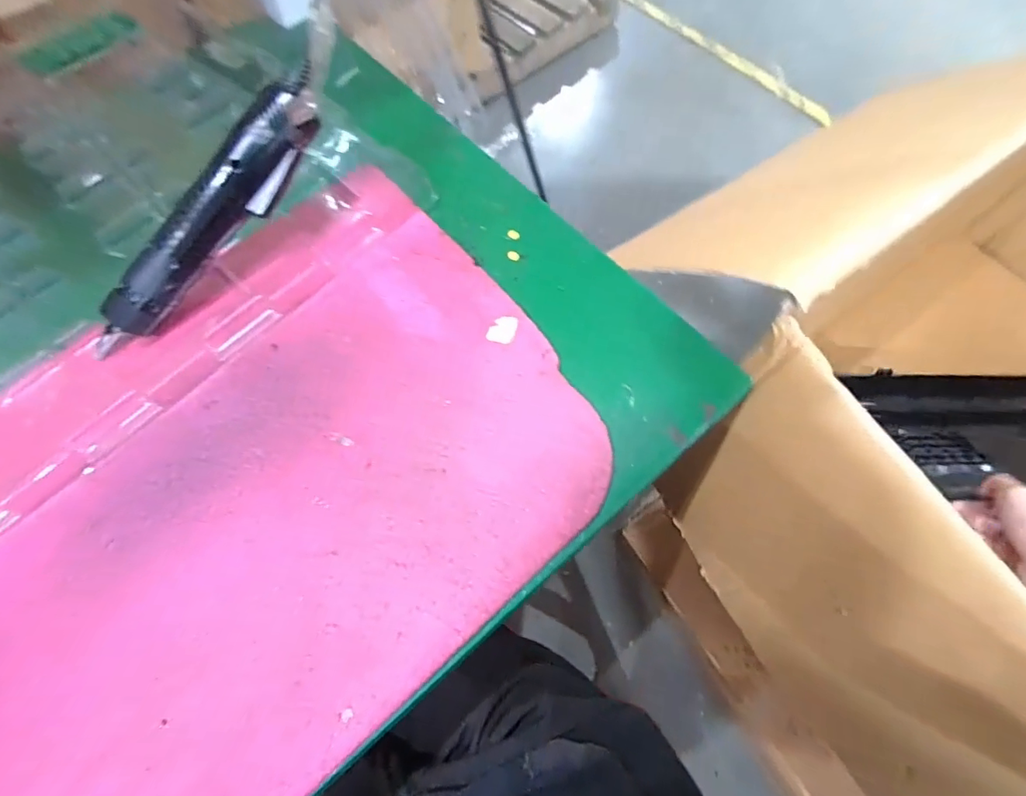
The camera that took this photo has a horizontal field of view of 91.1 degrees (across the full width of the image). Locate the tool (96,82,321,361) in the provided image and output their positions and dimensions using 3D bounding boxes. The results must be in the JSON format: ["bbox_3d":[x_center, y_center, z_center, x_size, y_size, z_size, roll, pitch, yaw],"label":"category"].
[{"bbox_3d":[-0.212,-0.116,0.342,0.218,0.036,0.050,-46,76,8],"label":"tool"}]

